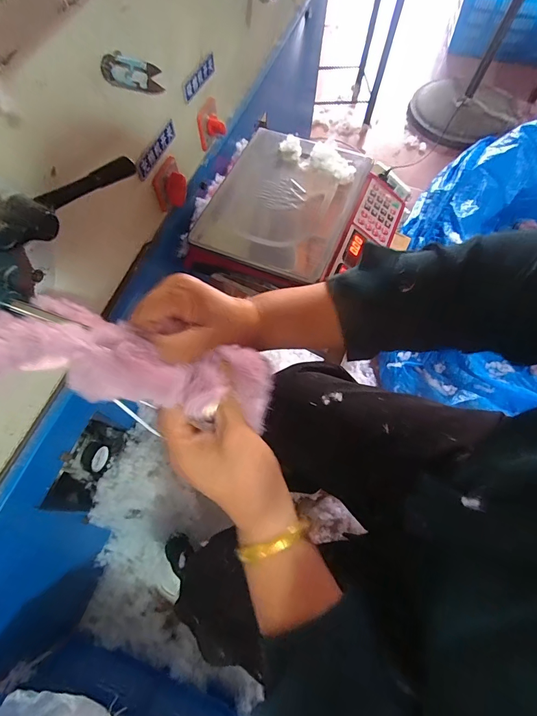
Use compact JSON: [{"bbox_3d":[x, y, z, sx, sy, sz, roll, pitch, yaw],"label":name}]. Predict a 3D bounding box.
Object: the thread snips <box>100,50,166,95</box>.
[{"bbox_3d":[-0.154,-0.328,0.417,0.007,0.030,0.114,18,34,7],"label":"thread snips"}]

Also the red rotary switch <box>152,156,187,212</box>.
[{"bbox_3d":[-0.149,-0.264,0.554,0.028,0.052,0.058,26,69,10],"label":"red rotary switch"}]

